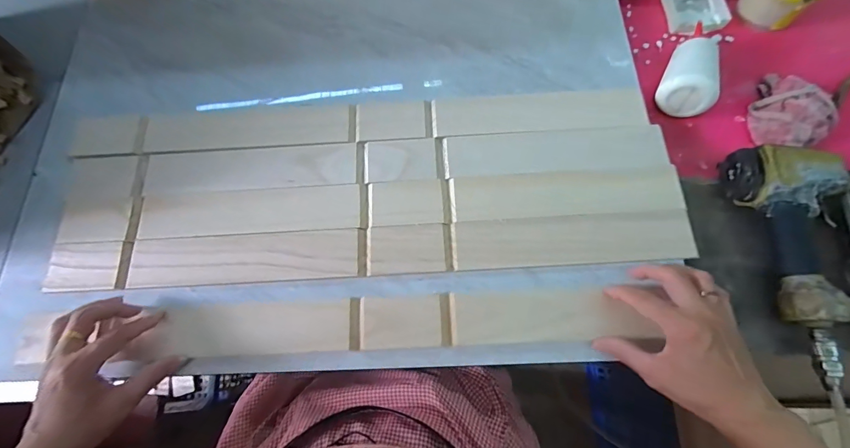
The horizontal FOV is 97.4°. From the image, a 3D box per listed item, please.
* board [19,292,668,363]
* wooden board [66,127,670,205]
[{"bbox_3d":[-0.098,0.115,0.413,0.671,0.016,0.058,-2,72,0],"label":"board"},{"bbox_3d":[-0.072,-0.078,0.464,0.727,0.011,0.063,-4,72,0],"label":"wooden board"}]

